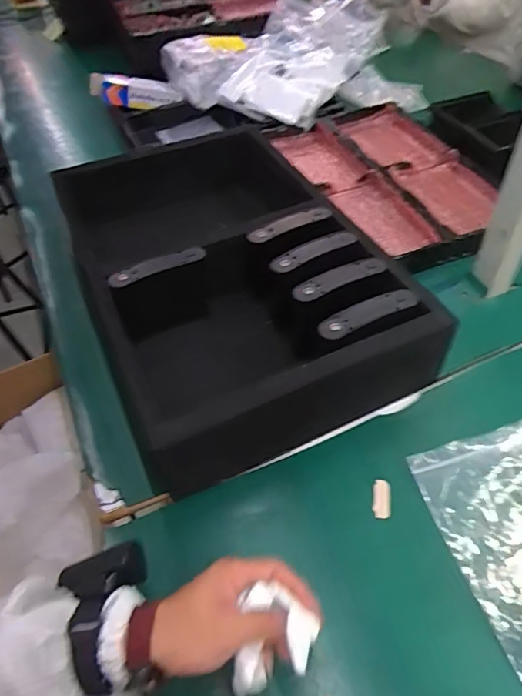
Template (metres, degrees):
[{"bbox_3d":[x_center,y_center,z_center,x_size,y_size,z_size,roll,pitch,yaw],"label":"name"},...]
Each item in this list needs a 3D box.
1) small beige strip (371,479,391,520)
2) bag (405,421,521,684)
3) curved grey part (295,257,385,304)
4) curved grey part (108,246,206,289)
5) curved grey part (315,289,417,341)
[{"bbox_3d":[0.132,0.165,0.540,0.019,0.008,0.041,3,50,7],"label":"small beige strip"},{"bbox_3d":[0.288,0.208,0.491,0.176,0.012,0.273,-15,50,-9],"label":"bag"},{"bbox_3d":[0.094,-0.086,0.597,0.126,0.011,0.031,-24,52,-16],"label":"curved grey part"},{"bbox_3d":[-0.131,-0.105,0.629,0.126,0.009,0.024,-23,52,-15],"label":"curved grey part"},{"bbox_3d":[0.122,-0.039,0.561,0.123,0.011,0.029,-23,52,-15],"label":"curved grey part"}]

